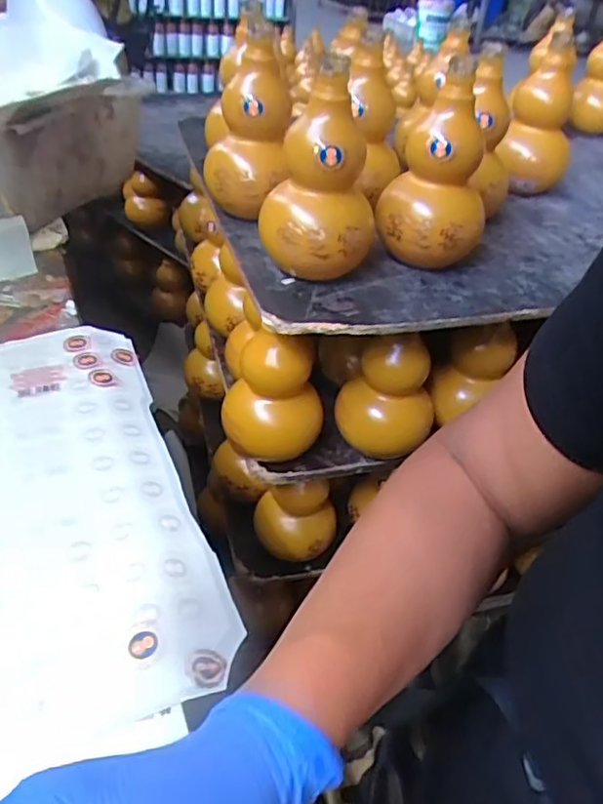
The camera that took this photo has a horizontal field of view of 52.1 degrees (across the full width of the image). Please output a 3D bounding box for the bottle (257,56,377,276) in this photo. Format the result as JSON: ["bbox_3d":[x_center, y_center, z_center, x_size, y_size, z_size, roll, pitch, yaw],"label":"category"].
[{"bbox_3d":[0.018,-0.194,0.535,0.100,0.163,0.091,4,39,-4],"label":"bottle"}]

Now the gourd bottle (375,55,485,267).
[{"bbox_3d":[0.125,-0.212,0.568,0.083,0.158,0.091,-14,44,-25],"label":"gourd bottle"}]

